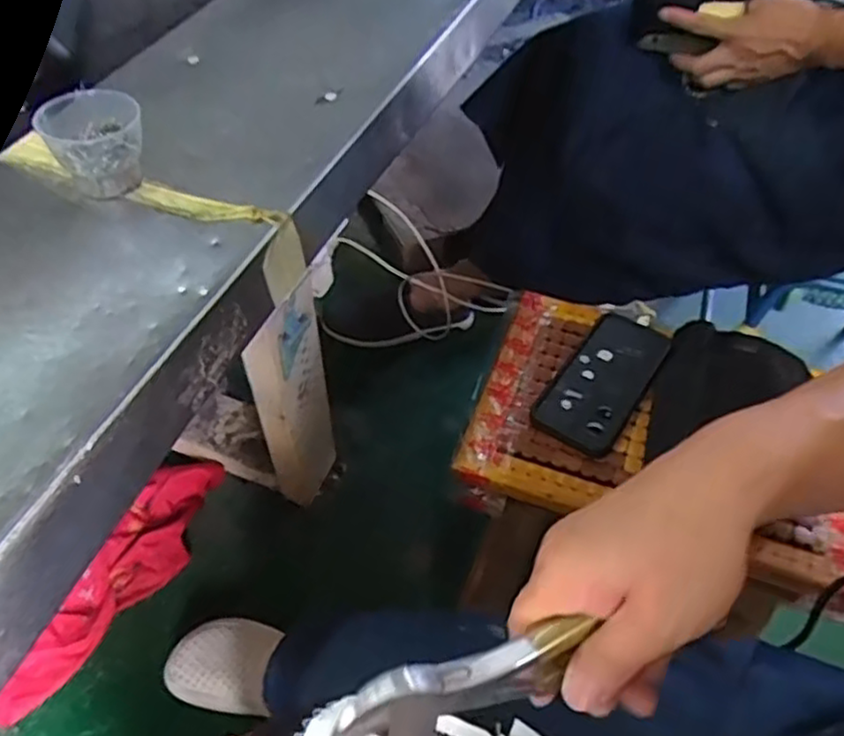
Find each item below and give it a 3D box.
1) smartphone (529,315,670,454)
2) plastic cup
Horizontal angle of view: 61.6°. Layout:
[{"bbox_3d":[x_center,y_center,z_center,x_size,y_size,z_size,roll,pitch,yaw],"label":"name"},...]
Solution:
[{"bbox_3d":[0.177,0.008,0.691,0.080,0.018,0.170,27,58,23],"label":"smartphone"},{"bbox_3d":[-0.216,-0.147,0.471,0.066,0.052,0.051,-28,59,-21],"label":"plastic cup"}]

